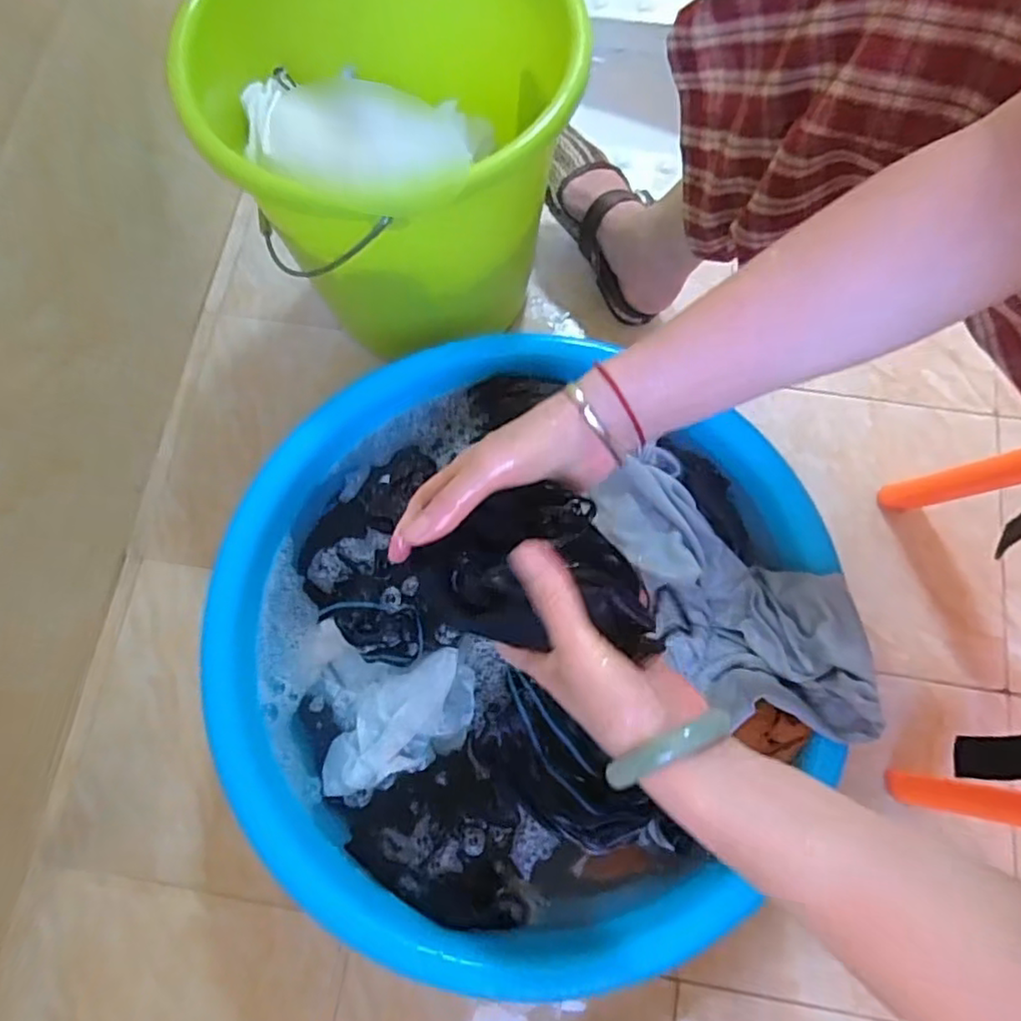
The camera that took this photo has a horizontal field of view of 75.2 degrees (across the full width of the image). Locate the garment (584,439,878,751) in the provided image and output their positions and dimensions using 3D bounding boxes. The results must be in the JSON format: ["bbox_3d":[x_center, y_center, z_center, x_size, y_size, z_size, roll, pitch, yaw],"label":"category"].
[{"bbox_3d":[0.169,0.064,0.518,0.127,0.066,0.264,-36,78,-7],"label":"garment"}]

